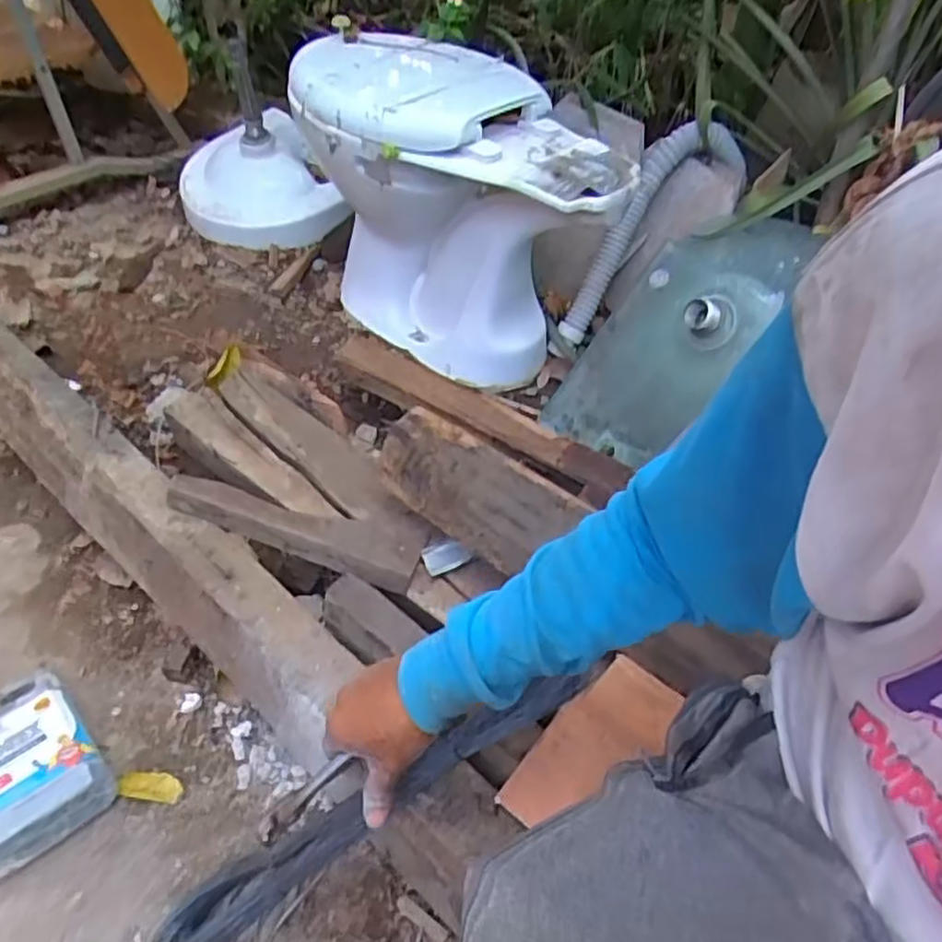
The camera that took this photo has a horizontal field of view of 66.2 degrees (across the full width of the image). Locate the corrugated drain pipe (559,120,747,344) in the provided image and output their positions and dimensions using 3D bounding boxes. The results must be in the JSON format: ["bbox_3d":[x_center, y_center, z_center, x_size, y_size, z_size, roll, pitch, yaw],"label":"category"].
[{"bbox_3d":[0.296,-0.406,1.270,0.134,0.422,0.085,11,35,-38],"label":"corrugated drain pipe"}]

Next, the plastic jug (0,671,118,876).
[{"bbox_3d":[-0.441,0.291,0.709,0.121,0.069,0.166,-31,55,-32],"label":"plastic jug"}]

